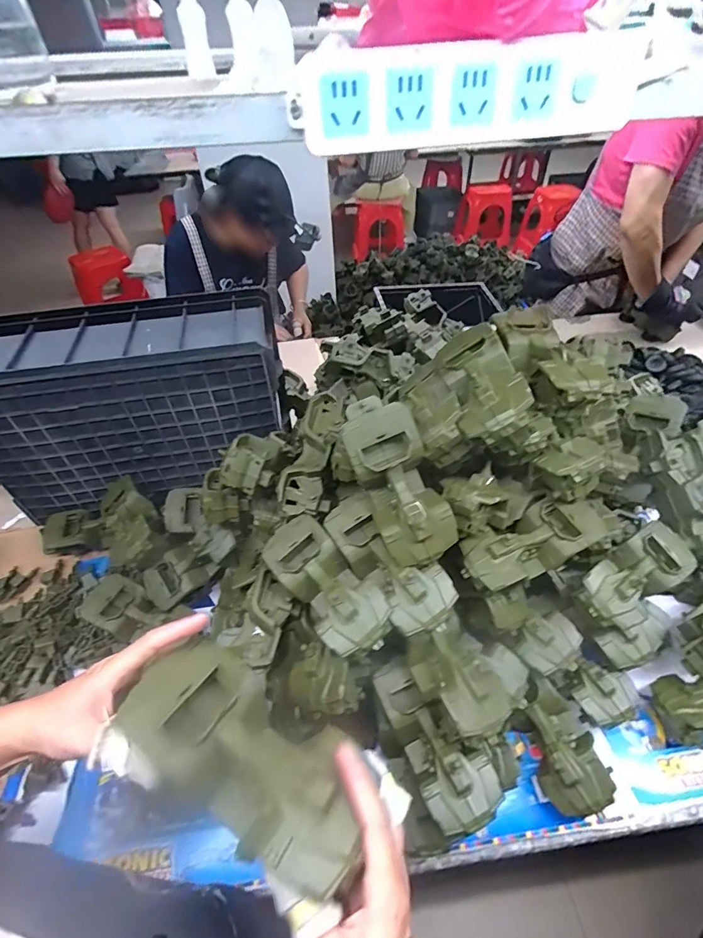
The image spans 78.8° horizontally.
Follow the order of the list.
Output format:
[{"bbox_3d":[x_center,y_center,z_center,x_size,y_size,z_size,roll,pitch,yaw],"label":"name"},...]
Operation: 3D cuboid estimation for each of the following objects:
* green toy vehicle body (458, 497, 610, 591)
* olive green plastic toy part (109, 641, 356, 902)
[{"bbox_3d":[0.224,0.093,0.535,0.181,0.055,0.074,-18,48,-14],"label":"green toy vehicle body"},{"bbox_3d":[-0.069,0.189,0.283,0.166,0.052,0.077,29,54,22],"label":"olive green plastic toy part"}]

